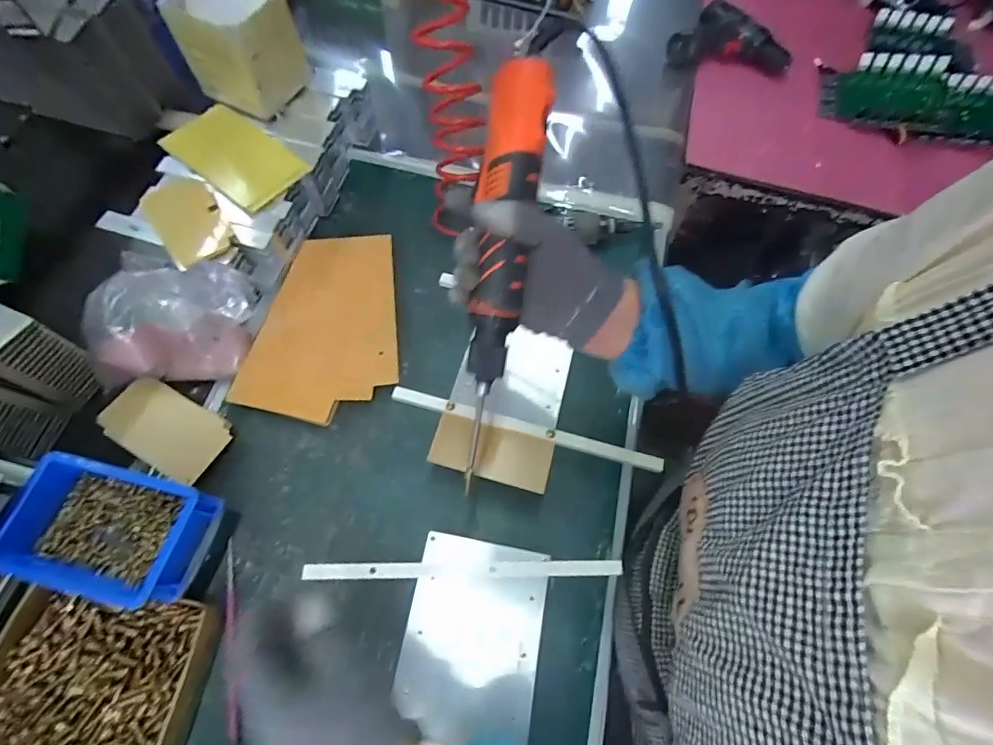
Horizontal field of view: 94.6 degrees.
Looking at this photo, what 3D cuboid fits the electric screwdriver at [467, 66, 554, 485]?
[{"bbox_3d":[0.000,-0.065,0.349,0.042,0.043,0.302,8,99,0],"label":"electric screwdriver"}]

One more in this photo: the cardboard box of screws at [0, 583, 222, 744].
[{"bbox_3d":[-0.363,0.275,0.411,0.200,0.039,0.137,5,65,-1],"label":"cardboard box of screws"}]

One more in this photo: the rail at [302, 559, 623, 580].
[{"bbox_3d":[-0.029,0.179,0.416,0.282,0.013,0.014,1,66,-3],"label":"rail"}]

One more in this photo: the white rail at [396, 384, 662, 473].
[{"bbox_3d":[0.030,0.059,0.477,0.284,0.012,0.014,15,66,3],"label":"white rail"}]

